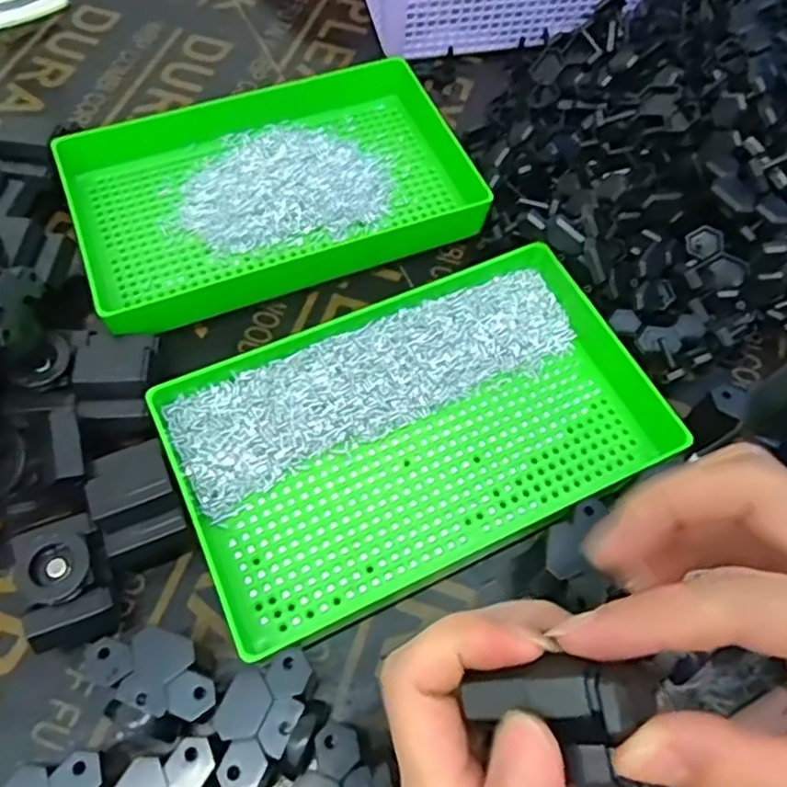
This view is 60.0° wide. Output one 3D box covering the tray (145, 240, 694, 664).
[{"bbox_3d":[0.010,0.017,0.367,0.240,0.037,0.149,-24,65,-14],"label":"tray"}]

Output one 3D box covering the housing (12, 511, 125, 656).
[{"bbox_3d":[-0.154,0.088,0.323,0.038,0.041,0.054,-20,64,-12],"label":"housing"}]

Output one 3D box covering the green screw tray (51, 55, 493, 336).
[{"bbox_3d":[-0.078,-0.138,0.450,0.254,0.035,0.164,-20,64,-13],"label":"green screw tray"}]

